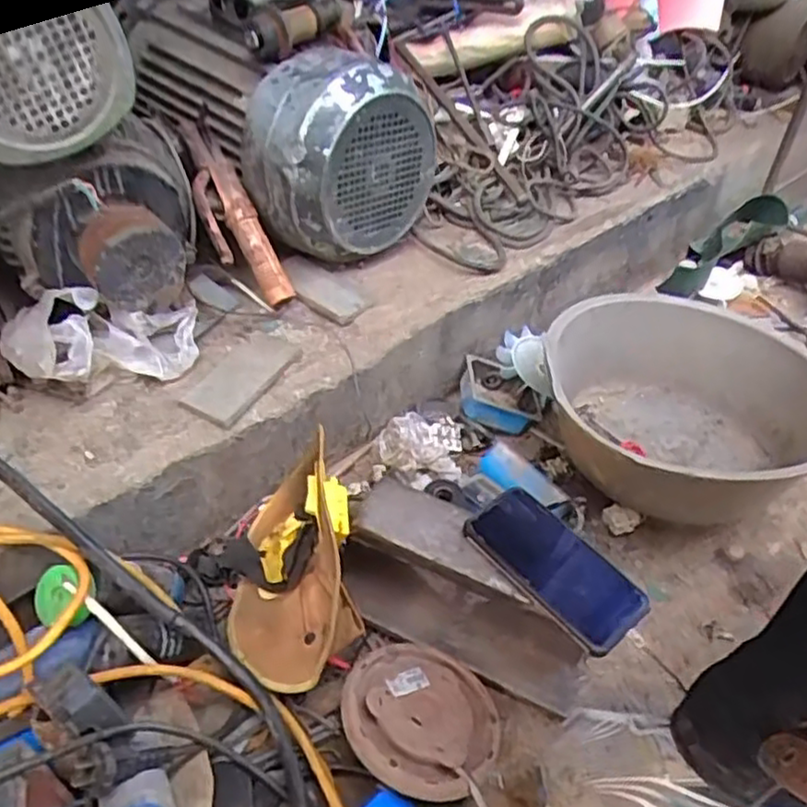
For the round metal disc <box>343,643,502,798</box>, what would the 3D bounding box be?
[{"bbox_3d":[0.017,0.276,0.637,0.136,0.013,0.142,16,31,-10],"label":"round metal disc"}]

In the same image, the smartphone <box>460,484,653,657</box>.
[{"bbox_3d":[0.138,0.147,0.649,0.086,0.008,0.160,-30,62,-33],"label":"smartphone"}]

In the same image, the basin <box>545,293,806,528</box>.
[{"bbox_3d":[0.388,0.014,0.936,0.366,0.164,0.366,2,41,-2],"label":"basin"}]

